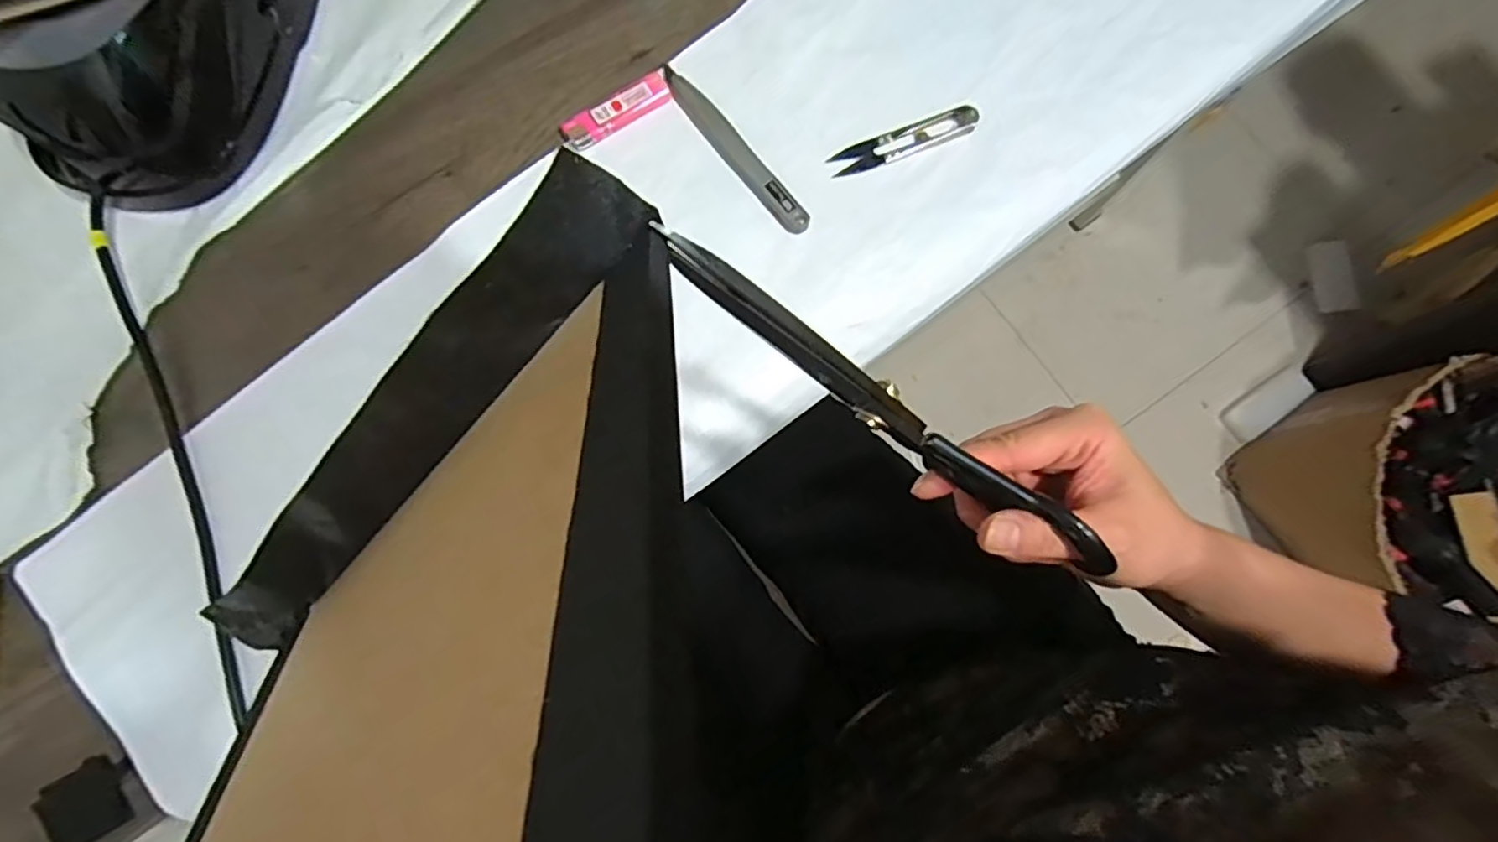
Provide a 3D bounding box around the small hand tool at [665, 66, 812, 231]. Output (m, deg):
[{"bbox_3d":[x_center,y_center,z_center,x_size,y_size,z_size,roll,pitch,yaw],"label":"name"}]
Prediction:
[{"bbox_3d":[-0.011,-0.186,0.449,0.020,0.012,0.150,-39,82,-7],"label":"small hand tool"}]

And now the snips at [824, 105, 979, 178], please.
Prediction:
[{"bbox_3d":[0.105,-0.189,0.448,0.101,0.010,0.019,-19,80,-3],"label":"snips"}]

